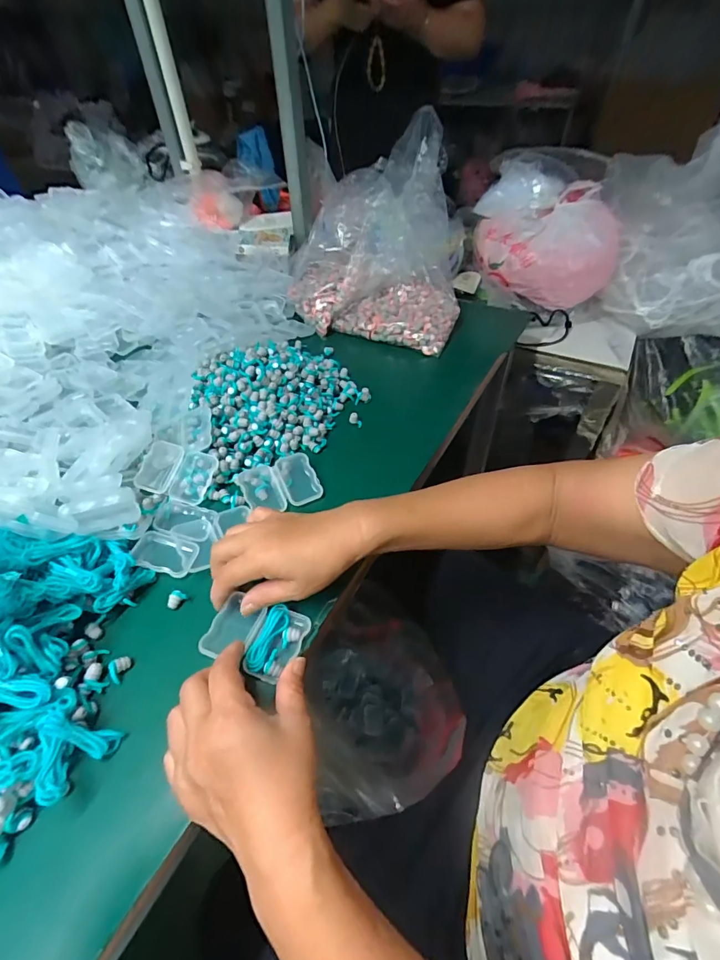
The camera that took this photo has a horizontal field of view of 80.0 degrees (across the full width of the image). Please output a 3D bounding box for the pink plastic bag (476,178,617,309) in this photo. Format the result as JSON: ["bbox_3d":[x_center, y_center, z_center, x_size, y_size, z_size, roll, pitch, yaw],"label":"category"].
[{"bbox_3d":[0.347,-0.444,0.801,0.239,0.138,0.177,22,51,21],"label":"pink plastic bag"}]

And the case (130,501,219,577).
[{"bbox_3d":[-0.177,0.054,0.411,0.062,0.014,0.075,8,47,9],"label":"case"}]

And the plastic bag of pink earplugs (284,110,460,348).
[{"bbox_3d":[0.028,-0.398,0.668,0.296,0.257,0.251,17,49,16],"label":"plastic bag of pink earplugs"}]

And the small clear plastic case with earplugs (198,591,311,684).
[{"bbox_3d":[-0.083,0.124,0.343,0.072,0.016,0.055,15,49,15],"label":"small clear plastic case with earplugs"}]

